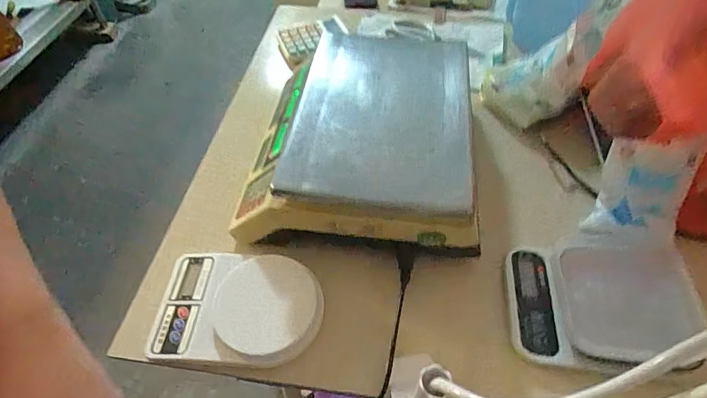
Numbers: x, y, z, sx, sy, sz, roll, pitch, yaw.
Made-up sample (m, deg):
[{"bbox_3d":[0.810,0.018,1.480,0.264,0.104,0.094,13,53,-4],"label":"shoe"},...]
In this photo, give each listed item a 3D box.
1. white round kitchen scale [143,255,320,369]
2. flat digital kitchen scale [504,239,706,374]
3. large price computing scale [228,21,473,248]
[{"bbox_3d":[-0.134,0.119,0.470,0.198,0.040,0.133,3,54,4],"label":"white round kitchen scale"},{"bbox_3d":[0.273,0.115,0.454,0.185,0.023,0.143,-4,55,17],"label":"flat digital kitchen scale"},{"bbox_3d":[0.014,-0.108,0.570,0.291,0.089,0.349,4,54,5],"label":"large price computing scale"}]

